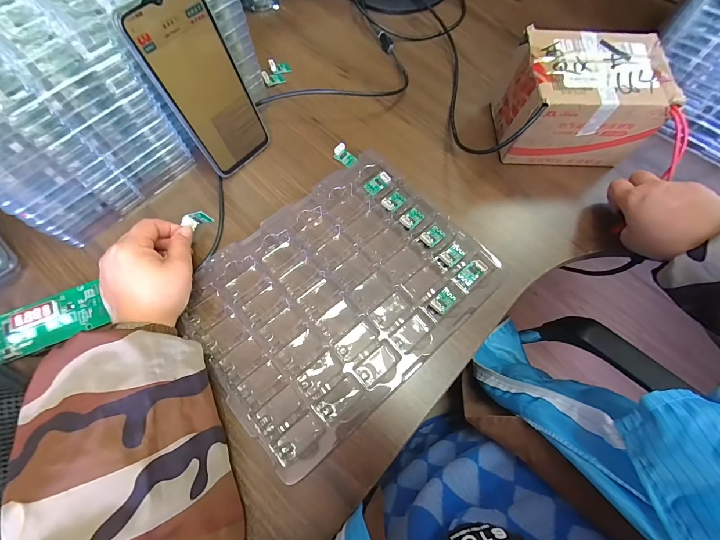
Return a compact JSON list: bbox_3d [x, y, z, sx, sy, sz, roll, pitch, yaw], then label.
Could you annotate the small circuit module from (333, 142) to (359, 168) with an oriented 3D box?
[{"bbox_3d":[-0.018,-0.138,0.396,0.031,0.010,0.018,41,72,12],"label":"small circuit module"}]

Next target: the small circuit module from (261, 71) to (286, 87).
[{"bbox_3d":[-0.115,-0.256,0.436,0.027,0.012,0.018,-18,71,-10],"label":"small circuit module"}]

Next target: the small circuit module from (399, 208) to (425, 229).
[{"bbox_3d":[0.058,-0.058,0.361,0.027,0.009,0.018,-40,76,-16],"label":"small circuit module"}]

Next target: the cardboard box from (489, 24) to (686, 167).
[{"bbox_3d":[0.243,-0.192,0.377,0.151,0.100,0.108,4,69,-1],"label":"cardboard box"}]

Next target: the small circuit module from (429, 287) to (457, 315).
[{"bbox_3d":[0.085,0.031,0.332,0.028,0.007,0.017,-41,76,-17],"label":"small circuit module"}]

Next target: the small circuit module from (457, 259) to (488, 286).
[{"bbox_3d":[0.117,0.001,0.341,0.029,0.007,0.015,-38,75,-16],"label":"small circuit module"}]

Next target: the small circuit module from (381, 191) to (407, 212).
[{"bbox_3d":[0.038,-0.077,0.368,0.028,0.010,0.019,-32,74,-14],"label":"small circuit module"}]

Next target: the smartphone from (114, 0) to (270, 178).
[{"bbox_3d":[-0.144,-0.170,0.319,0.005,0.163,0.076,35,71,27],"label":"smartphone"}]

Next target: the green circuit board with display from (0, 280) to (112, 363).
[{"bbox_3d":[-0.295,0.049,0.307,0.102,0.013,0.045,-23,72,-11],"label":"green circuit board with display"}]

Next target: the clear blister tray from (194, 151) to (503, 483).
[{"bbox_3d":[-0.020,0.013,0.330,0.281,0.026,0.209,-40,76,-16],"label":"clear blister tray"}]

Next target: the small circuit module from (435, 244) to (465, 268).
[{"bbox_3d":[0.097,-0.014,0.351,0.029,0.009,0.017,-32,74,-14],"label":"small circuit module"}]

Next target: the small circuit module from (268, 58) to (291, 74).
[{"bbox_3d":[-0.109,-0.280,0.447,0.026,0.011,0.025,-18,72,-6],"label":"small circuit module"}]

